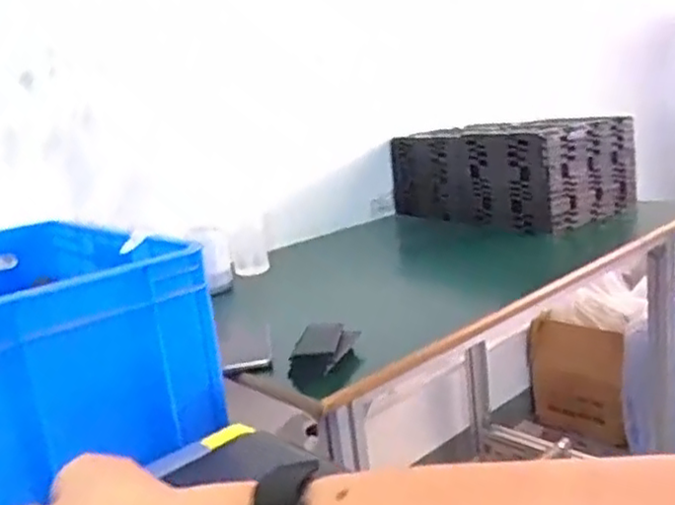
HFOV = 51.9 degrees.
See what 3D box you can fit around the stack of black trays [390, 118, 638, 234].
[{"bbox_3d":[0.337,-0.170,1.436,0.250,0.185,0.424,-15,16,-32],"label":"stack of black trays"}]

